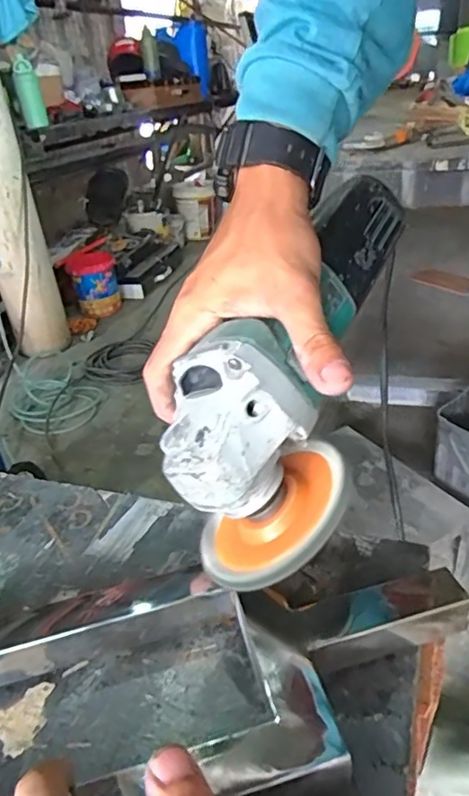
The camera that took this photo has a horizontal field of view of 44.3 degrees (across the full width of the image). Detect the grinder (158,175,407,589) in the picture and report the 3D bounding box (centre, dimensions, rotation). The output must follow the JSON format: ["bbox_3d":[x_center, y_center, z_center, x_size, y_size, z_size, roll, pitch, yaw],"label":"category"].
[{"bbox_3d":[0.040,-0.031,0.338,0.094,0.095,0.267,12,64,29],"label":"grinder"}]

